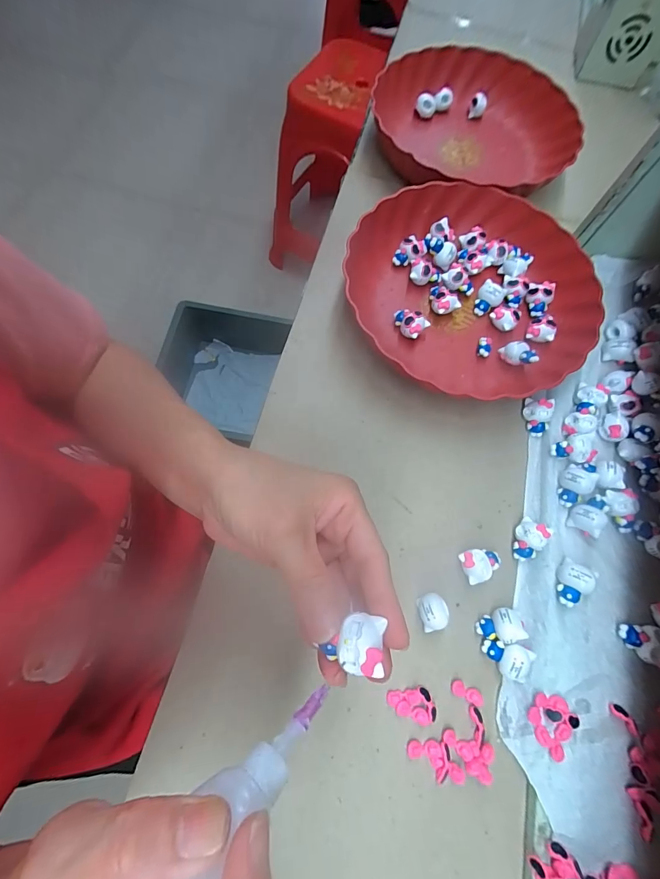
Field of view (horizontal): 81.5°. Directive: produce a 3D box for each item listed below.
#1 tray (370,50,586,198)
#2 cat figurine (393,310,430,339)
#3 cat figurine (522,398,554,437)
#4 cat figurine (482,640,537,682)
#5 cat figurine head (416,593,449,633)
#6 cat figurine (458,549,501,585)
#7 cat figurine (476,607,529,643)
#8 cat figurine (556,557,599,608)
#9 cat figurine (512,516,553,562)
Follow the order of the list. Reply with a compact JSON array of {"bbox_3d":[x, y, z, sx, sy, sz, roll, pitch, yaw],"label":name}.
[{"bbox_3d":[0.173,-0.371,0.471,0.235,0.072,0.231,-24,74,-11],"label":"tray"},{"bbox_3d":[0.078,-0.118,0.389,0.035,0.025,0.024,39,75,12],"label":"cat figurine"},{"bbox_3d":[0.196,-0.022,0.362,0.023,0.024,0.031,12,71,5],"label":"cat figurine"},{"bbox_3d":[0.136,0.169,0.291,0.036,0.016,0.024,15,72,5],"label":"cat figurine"},{"bbox_3d":[0.080,0.135,0.301,0.020,0.022,0.026,-10,71,-3],"label":"cat figurine head"},{"bbox_3d":[0.124,0.102,0.316,0.032,0.018,0.025,-17,72,-6],"label":"cat figurine"},{"bbox_3d":[0.134,0.144,0.297,0.035,0.022,0.024,5,71,2],"label":"cat figurine"},{"bbox_3d":[0.191,0.113,0.301,0.021,0.017,0.033,39,75,13],"label":"cat figurine"},{"bbox_3d":[0.167,0.084,0.322,0.022,0.019,0.034,31,74,10],"label":"cat figurine"}]

